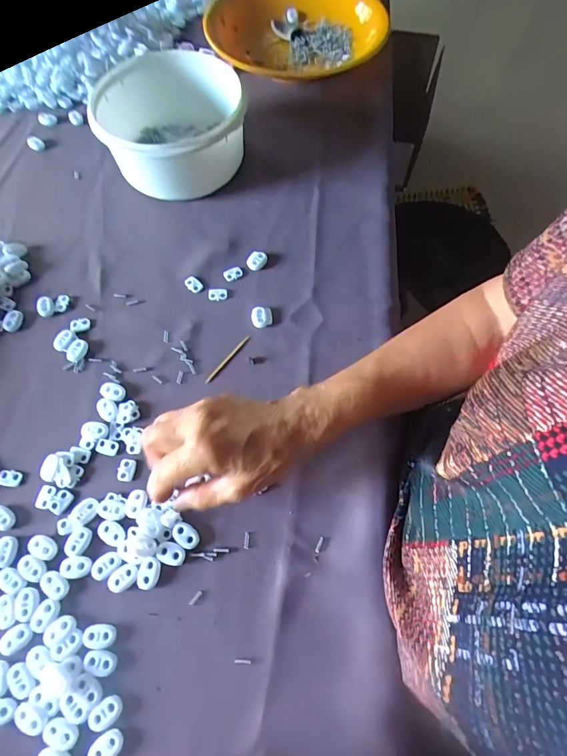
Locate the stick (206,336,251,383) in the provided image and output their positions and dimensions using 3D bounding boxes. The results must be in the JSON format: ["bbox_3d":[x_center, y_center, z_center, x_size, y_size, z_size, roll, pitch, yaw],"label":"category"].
[{"bbox_3d":[-0.052,-0.018,0.394,0.005,0.004,0.060,37,70,15],"label":"stick"}]

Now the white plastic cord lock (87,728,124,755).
[{"bbox_3d":[-0.116,0.241,0.273,0.023,0.004,0.015,-28,69,-13],"label":"white plastic cord lock"}]

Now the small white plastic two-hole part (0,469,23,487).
[{"bbox_3d":[-0.229,0.083,0.351,0.020,0.004,0.013,8,65,3],"label":"small white plastic two-hole part"}]

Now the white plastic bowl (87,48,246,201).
[{"bbox_3d":[-0.119,-0.272,0.466,0.153,0.085,0.153,0,65,-1],"label":"white plastic bowl"}]

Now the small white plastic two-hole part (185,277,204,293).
[{"bbox_3d":[-0.092,-0.096,0.430,0.022,0.004,0.012,38,70,15],"label":"small white plastic two-hole part"}]

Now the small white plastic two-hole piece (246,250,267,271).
[{"bbox_3d":[-0.027,-0.123,0.437,0.022,0.008,0.017,-42,73,-18],"label":"small white plastic two-hole piece"}]

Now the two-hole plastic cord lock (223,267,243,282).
[{"bbox_3d":[-0.052,-0.108,0.435,0.019,0.004,0.010,-17,67,-9],"label":"two-hole plastic cord lock"}]

